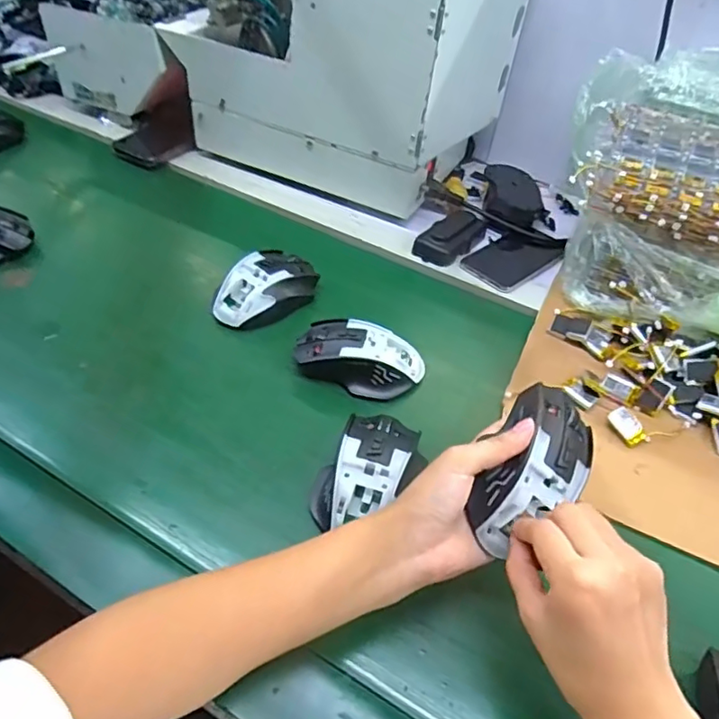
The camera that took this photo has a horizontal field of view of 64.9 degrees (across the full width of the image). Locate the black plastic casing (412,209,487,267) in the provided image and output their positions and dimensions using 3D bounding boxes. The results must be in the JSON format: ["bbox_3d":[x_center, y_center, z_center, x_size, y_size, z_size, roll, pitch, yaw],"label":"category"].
[{"bbox_3d":[0.110,-0.148,0.673,0.052,0.023,0.103,28,49,20],"label":"black plastic casing"}]

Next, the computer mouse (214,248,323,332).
[{"bbox_3d":[-0.091,-0.073,0.569,0.064,0.040,0.118,32,51,23],"label":"computer mouse"}]

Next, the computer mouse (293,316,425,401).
[{"bbox_3d":[0.001,-0.003,0.512,0.111,0.038,0.055,16,46,9],"label":"computer mouse"}]

